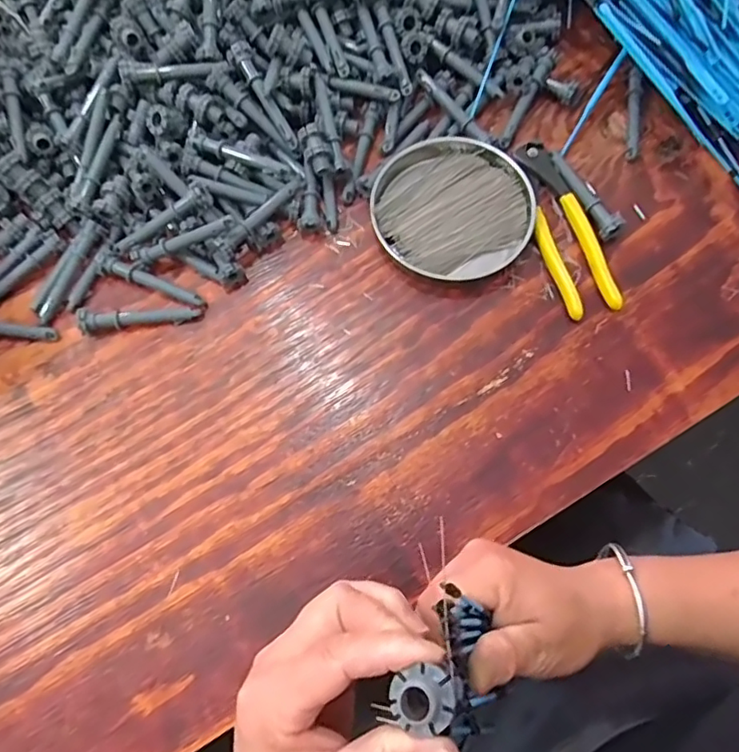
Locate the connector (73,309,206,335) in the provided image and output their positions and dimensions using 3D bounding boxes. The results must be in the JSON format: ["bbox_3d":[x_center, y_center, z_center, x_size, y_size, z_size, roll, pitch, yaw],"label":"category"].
[{"bbox_3d":[-0.186,-0.049,0.463,0.094,0.016,0.017,-9,72,-1],"label":"connector"}]

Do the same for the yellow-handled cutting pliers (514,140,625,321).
[{"bbox_3d":[0.159,-0.127,0.475,0.044,0.012,0.163,-18,72,-4],"label":"yellow-handled cutting pliers"}]

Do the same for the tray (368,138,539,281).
[{"bbox_3d":[0.070,-0.142,0.481,0.133,0.016,0.123,-1,72,2],"label":"tray"}]

